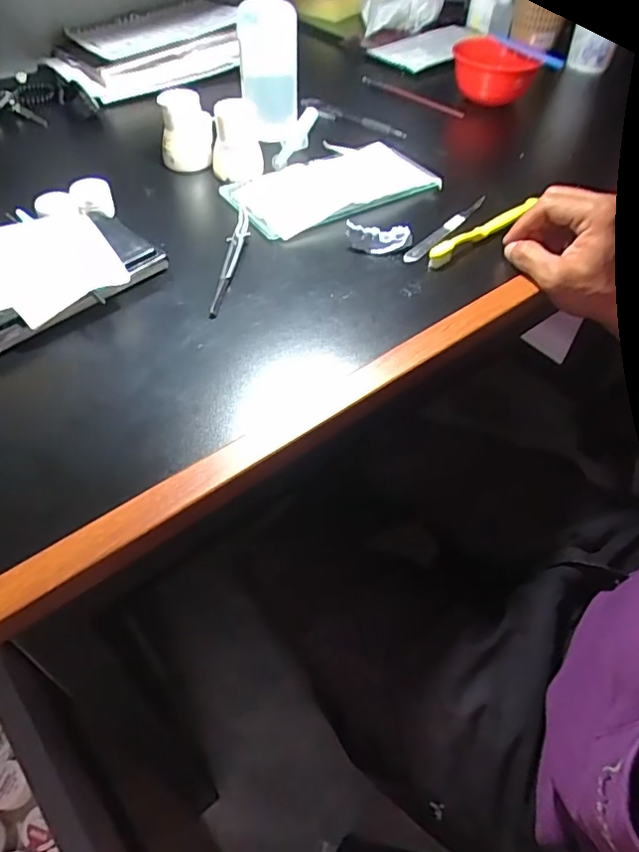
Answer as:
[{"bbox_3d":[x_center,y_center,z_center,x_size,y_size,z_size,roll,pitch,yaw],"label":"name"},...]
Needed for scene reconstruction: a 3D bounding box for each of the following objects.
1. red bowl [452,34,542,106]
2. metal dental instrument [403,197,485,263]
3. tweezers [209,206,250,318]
[{"bbox_3d":[0.210,-0.434,0.696,0.100,0.053,0.092,11,51,5],"label":"red bowl"},{"bbox_3d":[0.120,-0.183,0.519,0.012,0.011,0.133,34,56,24],"label":"metal dental instrument"},{"bbox_3d":[-0.075,-0.144,0.479,0.015,0.008,0.150,6,50,3],"label":"tweezers"}]

